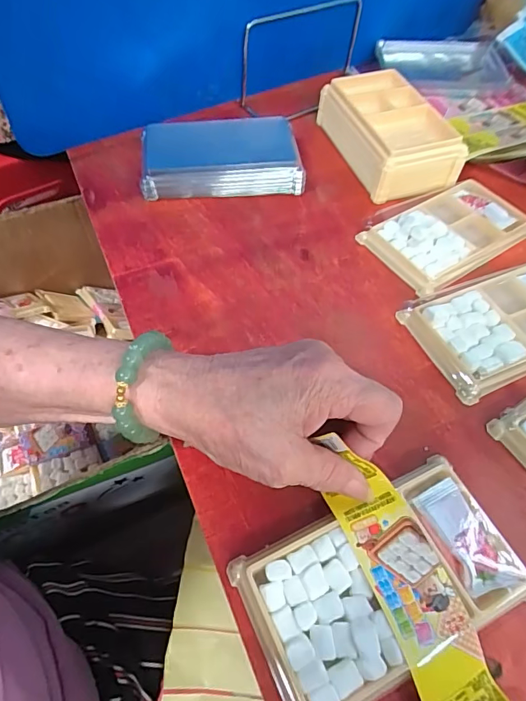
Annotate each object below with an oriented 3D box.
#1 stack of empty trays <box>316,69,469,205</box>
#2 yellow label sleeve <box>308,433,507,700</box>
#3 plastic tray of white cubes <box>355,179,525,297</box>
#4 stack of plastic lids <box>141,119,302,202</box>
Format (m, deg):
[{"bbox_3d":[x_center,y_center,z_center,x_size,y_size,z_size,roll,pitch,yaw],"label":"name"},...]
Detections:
[{"bbox_3d":[0.117,-0.210,0.420,0.090,0.039,0.143,-11,57,-10],"label":"stack of empty trays"},{"bbox_3d":[0.069,0.110,0.215,0.037,0.024,0.138,-20,67,-16],"label":"yellow label sleeve"},{"bbox_3d":[0.155,-0.101,0.367,0.134,0.016,0.080,-29,62,-20],"label":"plastic tray of white cubes"},{"bbox_3d":[-0.037,-0.175,0.400,0.137,0.032,0.078,-5,57,-6],"label":"stack of plastic lids"}]

